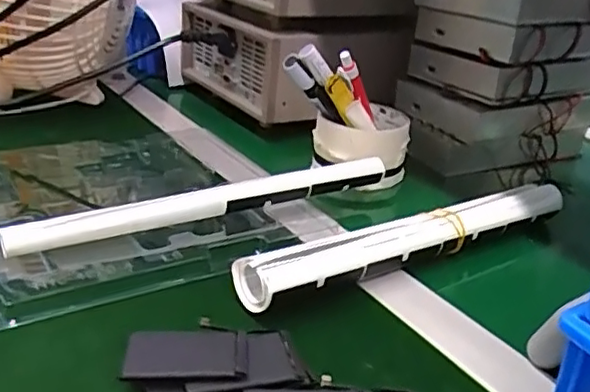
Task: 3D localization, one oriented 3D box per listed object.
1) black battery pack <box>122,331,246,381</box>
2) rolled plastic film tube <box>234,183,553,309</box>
[{"bbox_3d":[-0.054,0.078,0.313,0.059,0.004,0.034,1,27,-6],"label":"black battery pack"},{"bbox_3d":[0.096,0.027,0.445,0.301,0.031,0.032,-13,30,-33],"label":"rolled plastic film tube"}]

